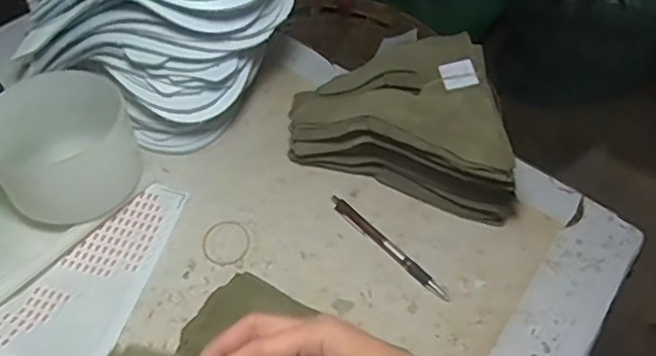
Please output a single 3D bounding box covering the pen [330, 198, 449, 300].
[{"bbox_3d":[0.055,0.063,0.589,0.014,0.006,0.143,-37,64,-28],"label":"pen"}]

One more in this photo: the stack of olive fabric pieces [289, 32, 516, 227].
[{"bbox_3d":[0.084,-0.057,0.617,0.221,0.114,0.129,23,55,12],"label":"stack of olive fabric pieces"}]

